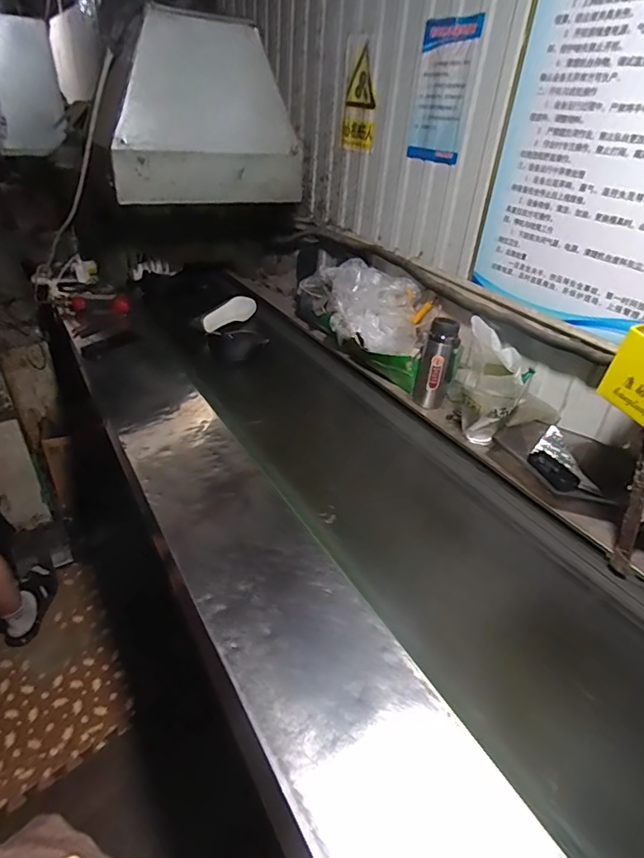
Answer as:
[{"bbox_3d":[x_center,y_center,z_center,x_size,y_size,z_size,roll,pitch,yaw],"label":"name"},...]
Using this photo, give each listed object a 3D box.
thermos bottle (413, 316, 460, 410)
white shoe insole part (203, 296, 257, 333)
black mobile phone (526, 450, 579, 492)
[{"bbox_3d":[0.291,-0.163,1.211,0.079,0.227,0.063,12,35,10],"label":"thermos bottle"},{"bbox_3d":[-0.312,-0.406,1.644,0.010,0.095,0.256,33,39,20],"label":"white shoe insole part"},{"bbox_3d":[0.503,0.092,1.027,0.054,0.022,0.119,-11,37,-21],"label":"black mobile phone"}]

